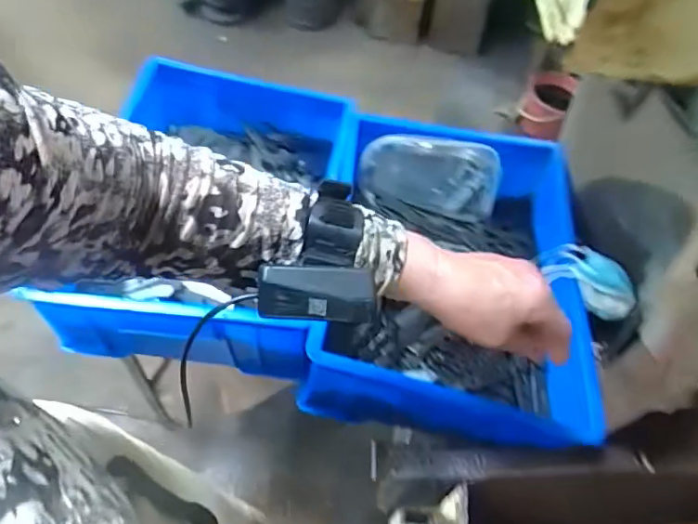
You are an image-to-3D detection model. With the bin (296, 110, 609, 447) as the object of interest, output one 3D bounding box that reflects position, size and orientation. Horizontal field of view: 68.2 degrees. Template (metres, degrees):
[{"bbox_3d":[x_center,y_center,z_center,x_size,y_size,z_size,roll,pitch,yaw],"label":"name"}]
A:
[{"bbox_3d":[0.122,0.000,0.650,0.325,0.110,0.413,12,56,3],"label":"bin"}]

